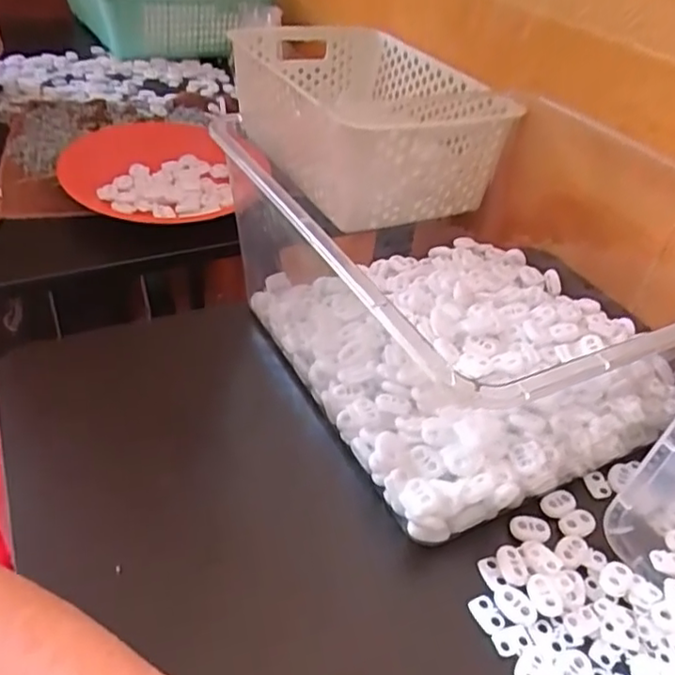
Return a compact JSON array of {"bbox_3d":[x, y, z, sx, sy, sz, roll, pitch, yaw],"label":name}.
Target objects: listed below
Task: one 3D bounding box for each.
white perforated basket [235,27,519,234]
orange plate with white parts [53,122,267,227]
[{"bbox_3d":[0.017,-0.260,0.726,0.208,0.123,0.374,-11,42,-21],"label":"white perforated basket"},{"bbox_3d":[-0.176,-0.166,0.607,0.183,0.031,0.178,4,39,-3],"label":"orange plate with white parts"}]

